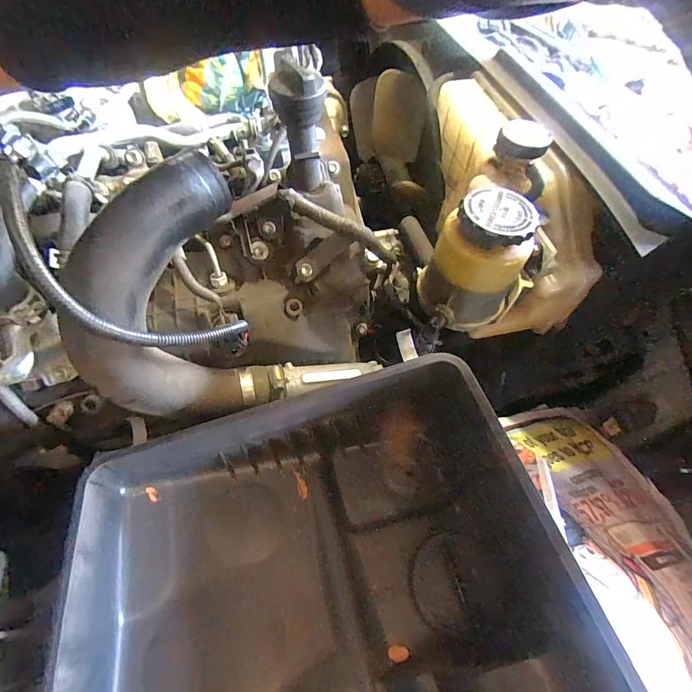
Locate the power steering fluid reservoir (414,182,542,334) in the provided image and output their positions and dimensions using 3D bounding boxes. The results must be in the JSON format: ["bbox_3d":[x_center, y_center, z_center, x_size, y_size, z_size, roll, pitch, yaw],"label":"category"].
[{"bbox_3d":[0.124,-0.080,0.357,0.082,0.100,0.081,33,61,16],"label":"power steering fluid reservoir"}]

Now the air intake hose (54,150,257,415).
[{"bbox_3d":[-0.140,-0.030,0.312,0.104,0.176,0.137,-4,58,-7],"label":"air intake hose"}]

